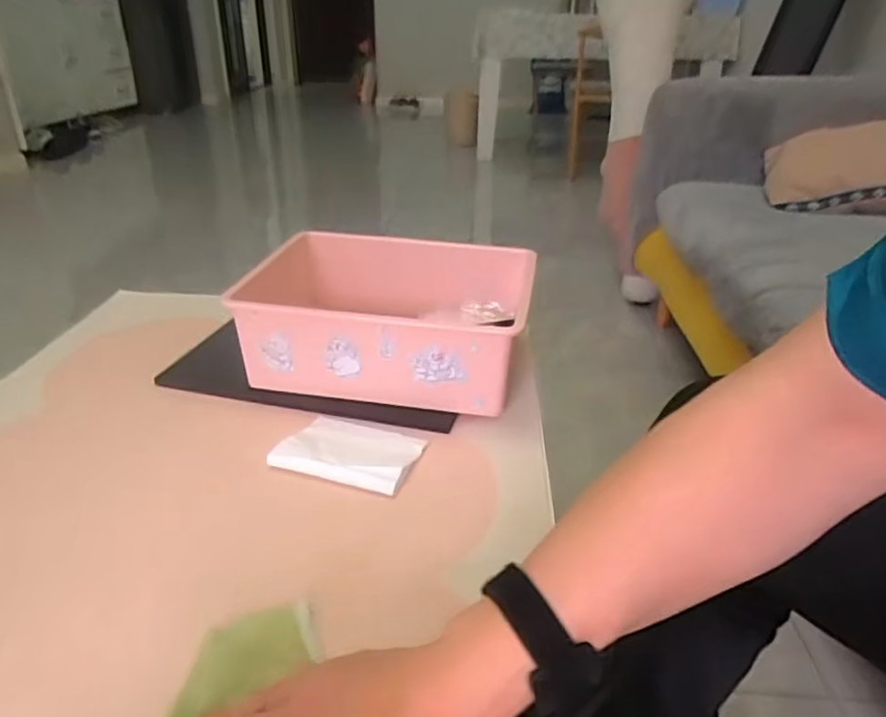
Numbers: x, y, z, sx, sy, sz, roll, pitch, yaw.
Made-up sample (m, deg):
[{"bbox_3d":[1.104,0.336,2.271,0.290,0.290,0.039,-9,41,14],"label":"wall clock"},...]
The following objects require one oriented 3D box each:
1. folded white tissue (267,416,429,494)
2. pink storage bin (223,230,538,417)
[{"bbox_3d":[-0.087,0.085,0.615,0.124,0.013,0.092,9,28,15],"label":"folded white tissue"},{"bbox_3d":[-0.058,-0.045,0.748,0.285,0.120,0.231,7,28,10],"label":"pink storage bin"}]

